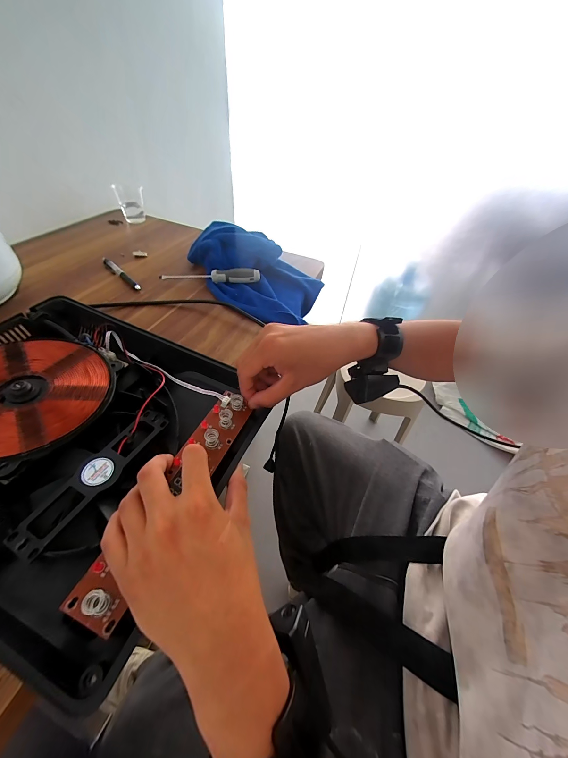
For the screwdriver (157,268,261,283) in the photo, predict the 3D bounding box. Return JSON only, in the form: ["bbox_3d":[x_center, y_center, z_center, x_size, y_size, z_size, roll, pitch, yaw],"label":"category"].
[{"bbox_3d":[-0.139,-0.194,0.522,0.186,0.032,0.021,3,48,-6],"label":"screwdriver"}]

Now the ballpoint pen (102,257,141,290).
[{"bbox_3d":[-0.316,-0.204,0.537,0.151,0.014,0.016,38,54,24],"label":"ballpoint pen"}]

